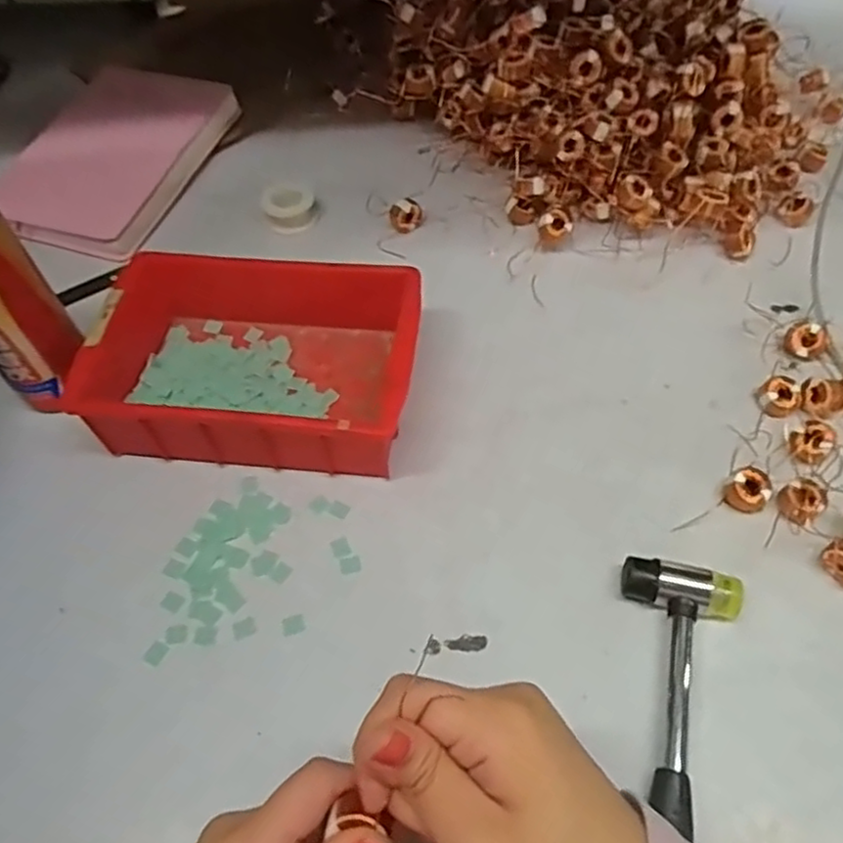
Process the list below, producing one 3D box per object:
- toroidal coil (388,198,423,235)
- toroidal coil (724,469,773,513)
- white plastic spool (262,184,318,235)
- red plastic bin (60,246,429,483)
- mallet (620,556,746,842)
[{"bbox_3d":[-0.013,-0.168,0.554,0.027,0.022,0.019,-6,57,-1],"label":"toroidal coil"},{"bbox_3d":[0.195,0.041,0.405,0.022,0.014,0.024,-1,57,2],"label":"toroidal coil"},{"bbox_3d":[-0.108,-0.174,0.559,0.041,0.024,0.034,-11,57,-5],"label":"white plastic spool"},{"bbox_3d":[-0.103,-0.041,0.453,0.200,0.068,0.146,6,57,7],"label":"red plastic bin"},{"bbox_3d":[0.106,0.178,0.319,0.059,0.025,0.236,15,61,13],"label":"mallet"}]

